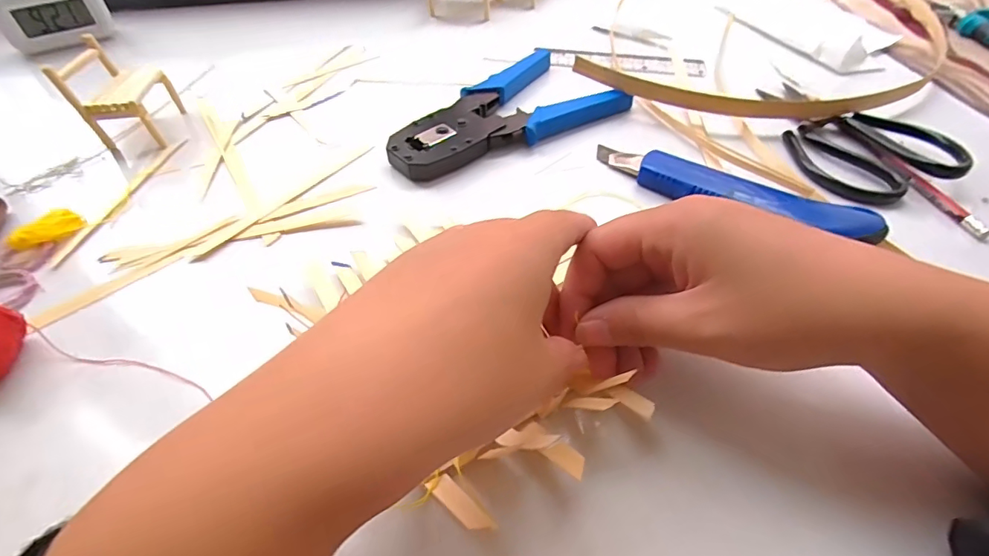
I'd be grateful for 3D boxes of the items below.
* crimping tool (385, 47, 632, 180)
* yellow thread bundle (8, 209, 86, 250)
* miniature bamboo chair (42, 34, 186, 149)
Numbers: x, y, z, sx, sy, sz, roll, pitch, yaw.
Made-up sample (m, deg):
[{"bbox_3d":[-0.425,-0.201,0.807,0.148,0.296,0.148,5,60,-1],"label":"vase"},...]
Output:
[{"bbox_3d":[0.002,-0.127,0.378,0.185,0.018,0.095,-29,56,-22],"label":"crimping tool"},{"bbox_3d":[-0.269,-0.030,0.295,0.013,0.012,0.039,13,36,11],"label":"yellow thread bundle"},{"bbox_3d":[-0.273,-0.137,0.359,0.051,0.057,0.062,-3,50,-2],"label":"miniature bamboo chair"}]

